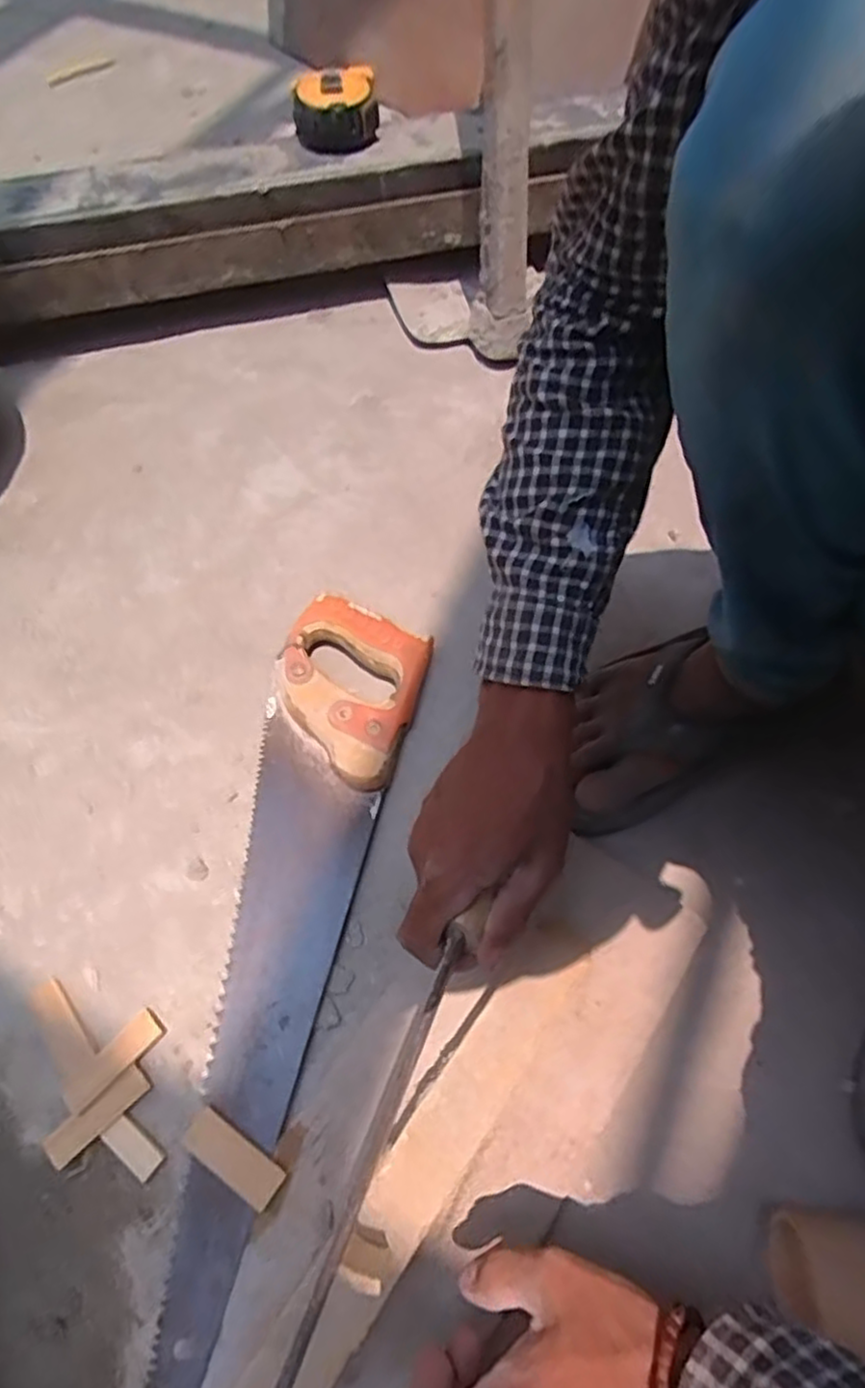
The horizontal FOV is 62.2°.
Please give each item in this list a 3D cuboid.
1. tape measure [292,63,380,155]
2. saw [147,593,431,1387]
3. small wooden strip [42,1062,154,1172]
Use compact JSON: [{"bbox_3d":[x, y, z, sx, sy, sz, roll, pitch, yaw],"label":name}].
[{"bbox_3d":[-0.096,-0.579,0.710,0.084,0.047,0.066,-7,62,-4],"label":"tape measure"},{"bbox_3d":[-0.114,0.146,0.494,0.108,0.029,0.480,13,63,8],"label":"saw"},{"bbox_3d":[-0.206,0.258,0.440,0.063,0.005,0.020,-37,79,-27],"label":"small wooden strip"}]

